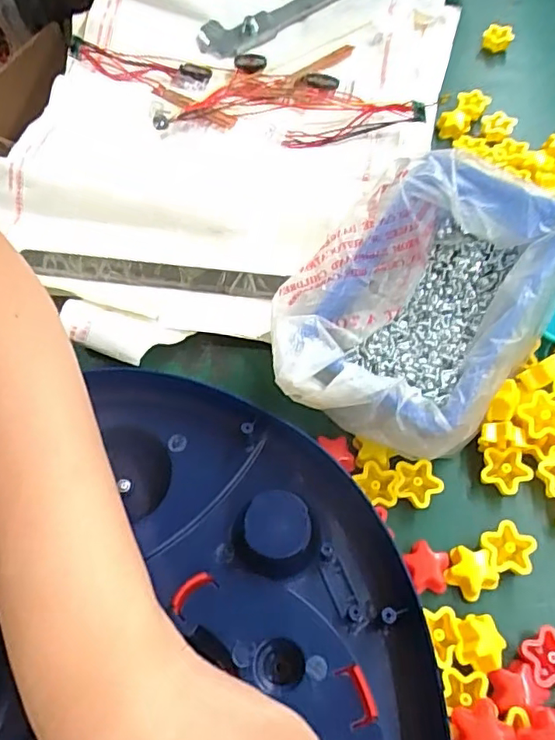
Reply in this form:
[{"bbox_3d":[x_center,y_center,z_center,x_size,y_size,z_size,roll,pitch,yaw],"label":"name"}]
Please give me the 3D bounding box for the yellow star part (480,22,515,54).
[{"bbox_3d":[0.218,-0.329,0.561,0.028,0.019,0.021,18,62,11],"label":"yellow star part"}]

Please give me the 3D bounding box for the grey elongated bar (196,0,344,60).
[{"bbox_3d":[0.031,-0.366,0.566,0.234,0.026,0.045,-30,64,-15],"label":"grey elongated bar"}]

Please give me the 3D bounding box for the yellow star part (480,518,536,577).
[{"bbox_3d":[0.120,0.095,0.297,0.023,0.015,0.026,-29,64,-15],"label":"yellow star part"}]

